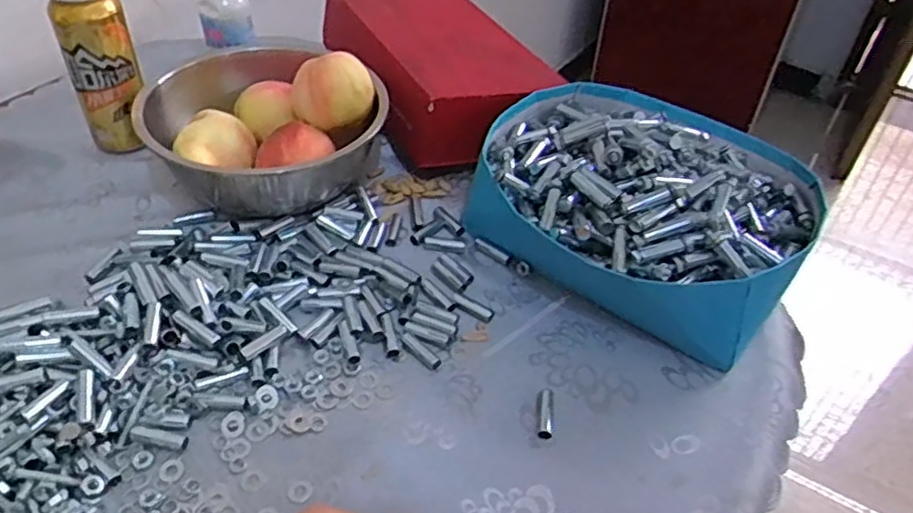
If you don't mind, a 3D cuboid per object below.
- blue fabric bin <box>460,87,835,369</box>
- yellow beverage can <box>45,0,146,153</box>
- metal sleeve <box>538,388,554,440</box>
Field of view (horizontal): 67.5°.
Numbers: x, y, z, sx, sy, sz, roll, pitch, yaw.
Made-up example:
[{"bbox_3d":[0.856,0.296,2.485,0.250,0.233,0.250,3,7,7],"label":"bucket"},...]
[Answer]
[{"bbox_3d":[0.170,-0.051,0.635,0.296,0.112,0.254,19,45,14],"label":"blue fabric bin"},{"bbox_3d":[-0.357,-0.184,0.697,0.066,0.168,0.062,3,43,-3],"label":"yellow beverage can"},{"bbox_3d":[0.068,0.121,0.523,0.011,0.009,0.044,8,43,3],"label":"metal sleeve"}]

